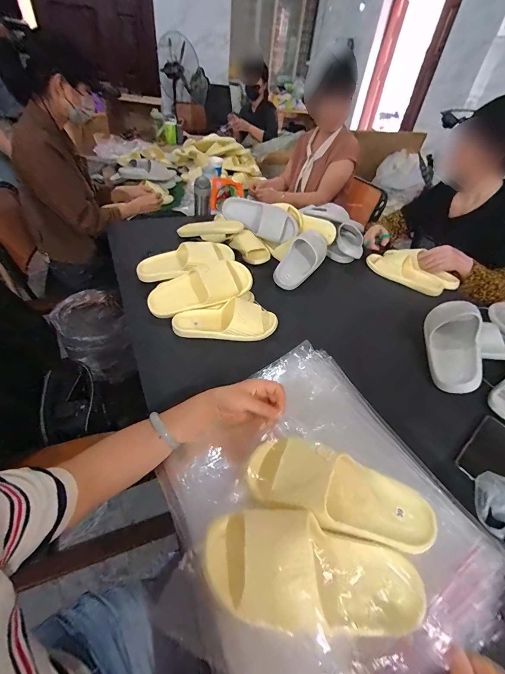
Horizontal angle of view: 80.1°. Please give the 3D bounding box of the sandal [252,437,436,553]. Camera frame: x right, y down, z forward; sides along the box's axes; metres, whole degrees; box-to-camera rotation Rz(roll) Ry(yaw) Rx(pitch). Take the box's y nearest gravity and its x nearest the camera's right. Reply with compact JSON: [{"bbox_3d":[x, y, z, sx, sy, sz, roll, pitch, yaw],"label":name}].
[{"bbox_3d":[0.114,0.196,0.390,0.234,0.065,0.089,12,43,5],"label":"sandal"}]

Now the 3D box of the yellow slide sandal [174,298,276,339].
[{"bbox_3d":[-0.060,-0.043,0.684,0.235,0.060,0.086,2,43,-6],"label":"yellow slide sandal"}]

